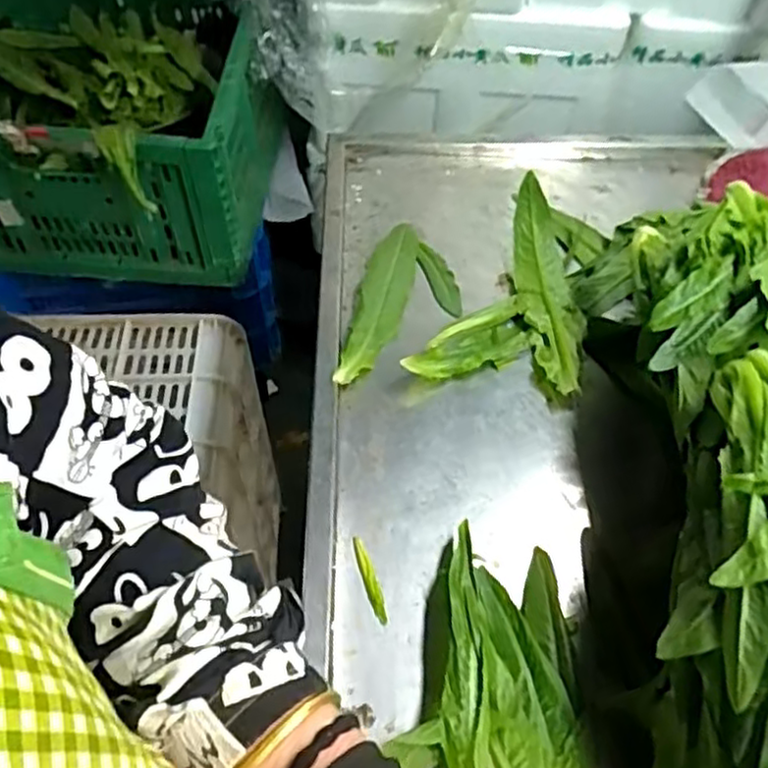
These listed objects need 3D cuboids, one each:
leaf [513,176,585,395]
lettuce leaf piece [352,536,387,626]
[{"bbox_3d":[0.148,-0.089,0.629,0.049,0.065,0.200,1,54,-1],"label":"leaf"},{"bbox_3d":[-0.010,0.139,0.506,0.011,0.007,0.062,-16,57,-13],"label":"lettuce leaf piece"}]

